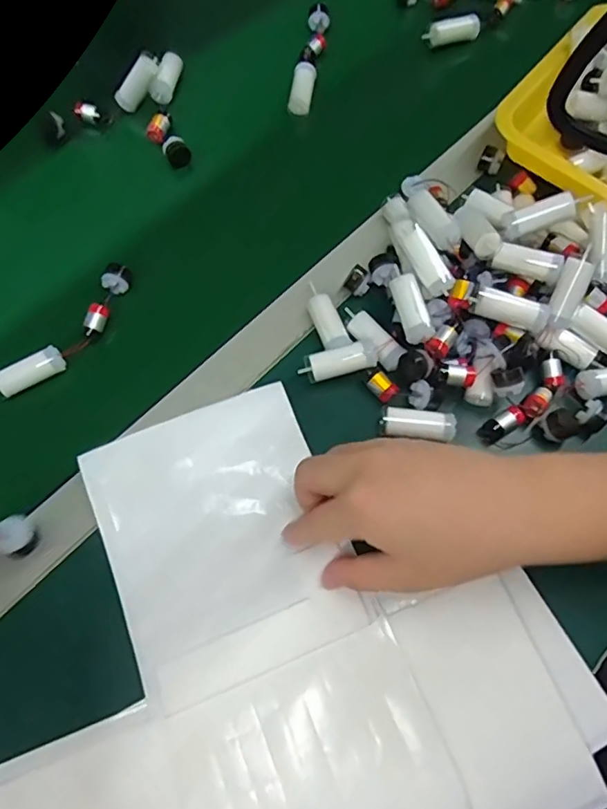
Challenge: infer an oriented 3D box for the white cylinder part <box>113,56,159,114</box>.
[{"bbox_3d":[-0.155,-0.298,0.508,0.054,0.018,0.017,-39,68,29],"label":"white cylinder part"}]

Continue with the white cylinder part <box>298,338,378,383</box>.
[{"bbox_3d":[0.025,-0.031,0.397,0.055,0.020,0.019,-12,69,-4],"label":"white cylinder part"}]

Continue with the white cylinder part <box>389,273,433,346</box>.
[{"bbox_3d":[0.077,-0.070,0.389,0.018,0.018,0.051,-13,69,-5],"label":"white cylinder part"}]

